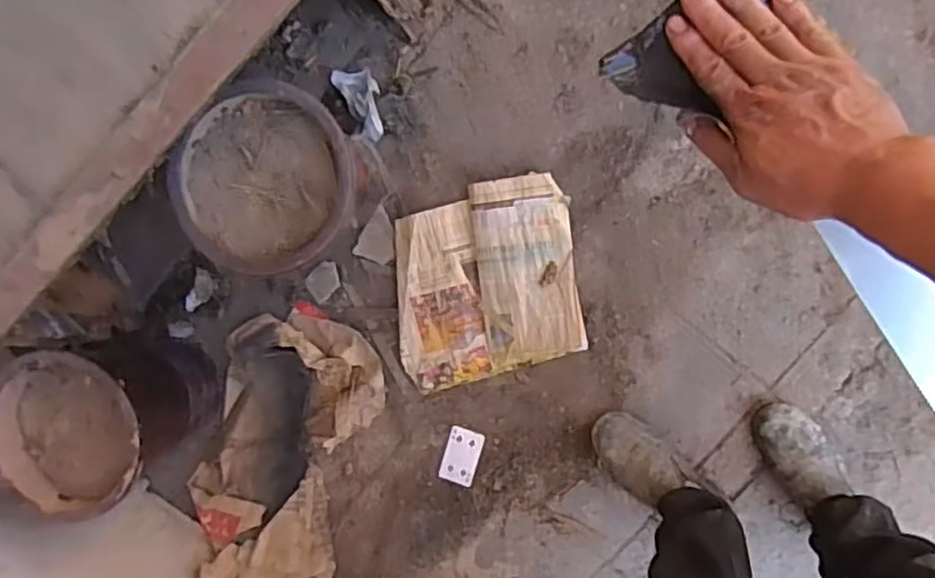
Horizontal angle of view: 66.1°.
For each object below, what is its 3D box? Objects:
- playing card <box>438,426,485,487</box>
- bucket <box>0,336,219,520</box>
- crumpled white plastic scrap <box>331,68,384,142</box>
[{"bbox_3d":[-0.011,0.295,1.269,0.062,0.005,0.100,15,94,7],"label":"playing card"},{"bbox_3d":[-0.559,0.202,1.181,0.226,0.313,0.234,1,94,9],"label":"bucket"},{"bbox_3d":[-0.171,-0.314,1.222,0.063,0.035,0.125,-28,89,10],"label":"crumpled white plastic scrap"}]

